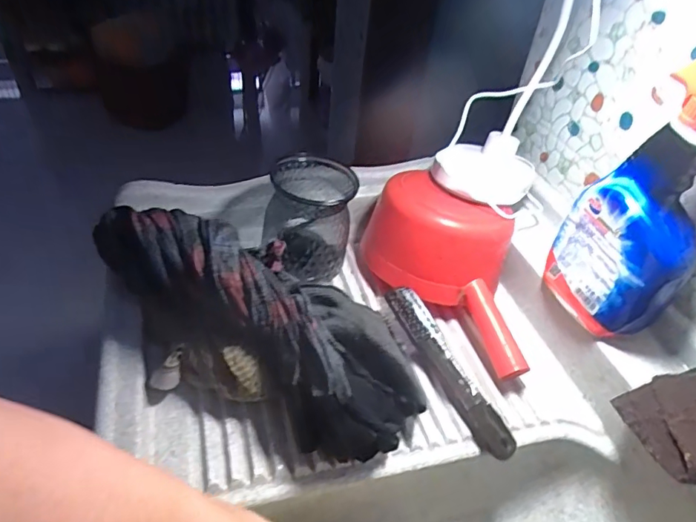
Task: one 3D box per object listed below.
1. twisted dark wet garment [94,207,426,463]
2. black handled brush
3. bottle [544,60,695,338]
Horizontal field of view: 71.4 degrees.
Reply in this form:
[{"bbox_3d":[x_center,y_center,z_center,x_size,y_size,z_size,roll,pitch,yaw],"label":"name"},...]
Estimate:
[{"bbox_3d":[-0.085,0.065,0.451,0.339,0.112,0.137,32,44,1],"label":"twisted dark wet garment"},{"bbox_3d":[0.106,0.114,0.517,0.038,0.020,0.203,-19,60,-26],"label":"black handled brush"},{"bbox_3d":[0.279,-0.050,0.455,0.067,0.255,0.109,-2,41,-10],"label":"bottle"}]

